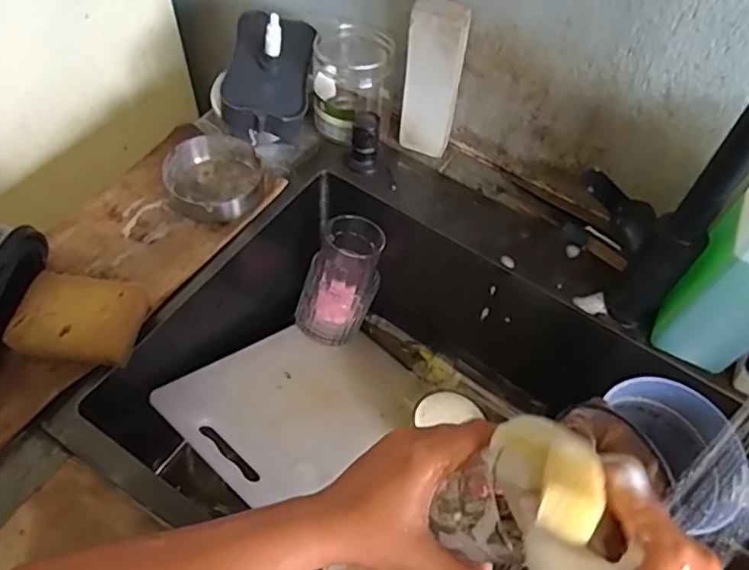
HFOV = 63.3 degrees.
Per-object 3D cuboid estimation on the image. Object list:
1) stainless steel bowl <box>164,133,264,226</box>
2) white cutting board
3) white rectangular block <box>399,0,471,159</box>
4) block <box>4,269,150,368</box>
[{"bbox_3d":[-0.165,-0.111,0.628,0.093,0.034,0.097,2,56,-4],"label":"stainless steel bowl"},{"bbox_3d":[-0.071,0.119,0.663,0.174,0.008,0.290,39,34,19],"label":"white cutting board"},{"bbox_3d":[0.061,-0.213,0.636,0.055,0.173,0.032,22,57,9],"label":"white rectangular block"},{"bbox_3d":[-0.251,0.032,0.522,0.094,0.038,0.074,7,56,0],"label":"block"}]

